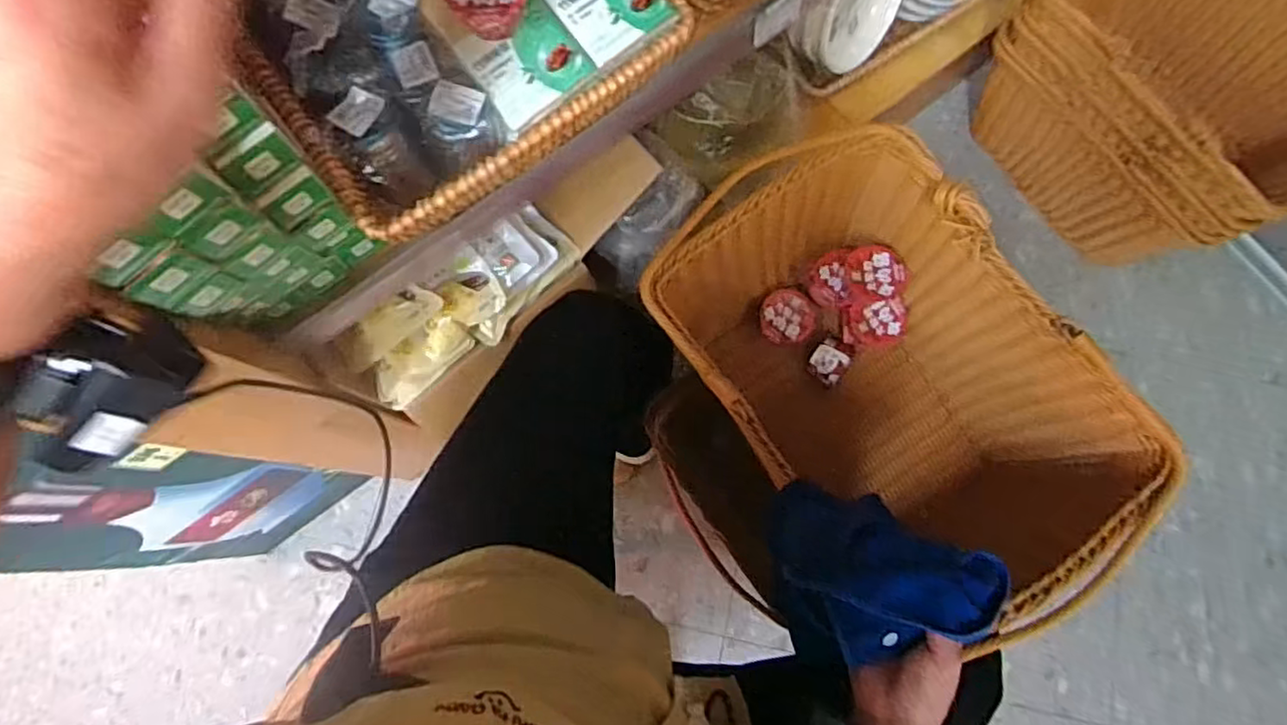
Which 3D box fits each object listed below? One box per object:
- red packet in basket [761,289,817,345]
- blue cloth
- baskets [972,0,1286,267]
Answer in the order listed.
[{"bbox_3d":[0.185,-0.062,0.864,0.068,0.023,0.076,8,77,1],"label":"red packet in basket"},{"bbox_3d":[0.187,0.166,0.542,0.151,0.126,0.129,0,77,-1],"label":"blue cloth"},{"bbox_3d":[0.796,-0.409,1.054,0.328,0.323,0.495,-38,80,-9],"label":"baskets"}]

